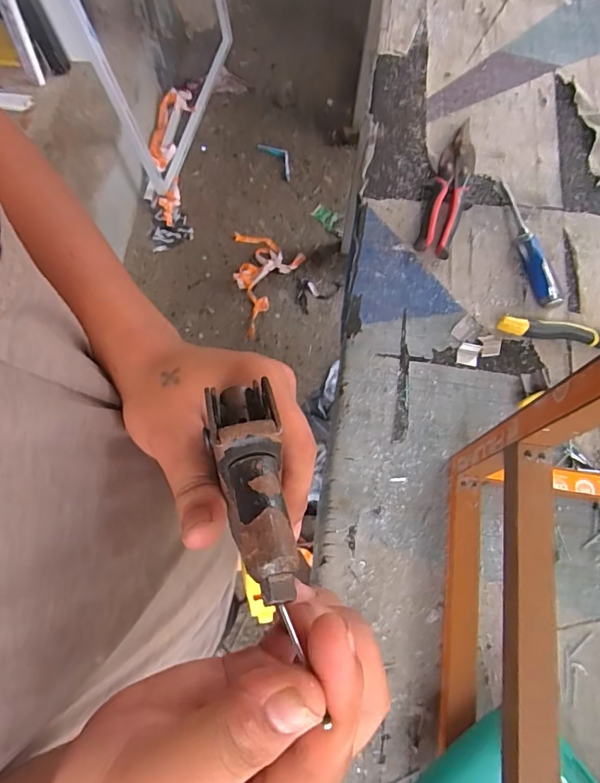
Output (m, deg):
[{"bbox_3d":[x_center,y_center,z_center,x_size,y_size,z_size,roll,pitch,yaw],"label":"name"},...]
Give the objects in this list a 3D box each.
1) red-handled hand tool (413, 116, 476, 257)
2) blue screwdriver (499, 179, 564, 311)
[{"bbox_3d":[0.200,-0.274,0.631,0.045,0.023,0.223,19,71,5],"label":"red-handled hand tool"},{"bbox_3d":[0.292,-0.195,0.606,0.033,0.023,0.197,-9,71,-6],"label":"blue screwdriver"}]

